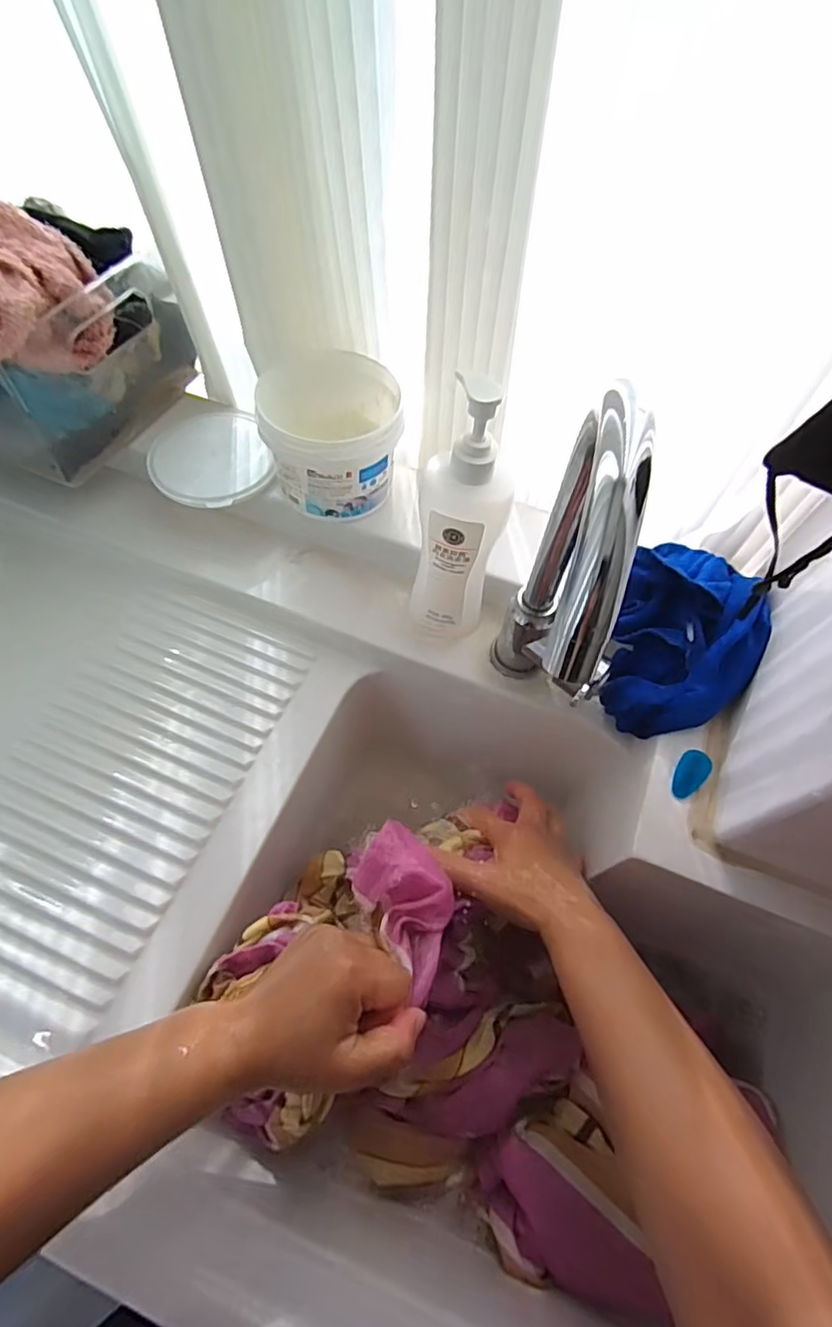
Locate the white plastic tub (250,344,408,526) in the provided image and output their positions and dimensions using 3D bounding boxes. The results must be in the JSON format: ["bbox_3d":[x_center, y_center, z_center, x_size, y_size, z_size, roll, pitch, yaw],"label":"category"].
[{"bbox_3d":[-0.070,-0.203,0.520,0.108,0.081,0.118,0,63,0],"label":"white plastic tub"}]

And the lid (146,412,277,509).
[{"bbox_3d":[-0.201,-0.202,0.571,0.109,0.007,0.137,-20,59,-17],"label":"lid"}]

